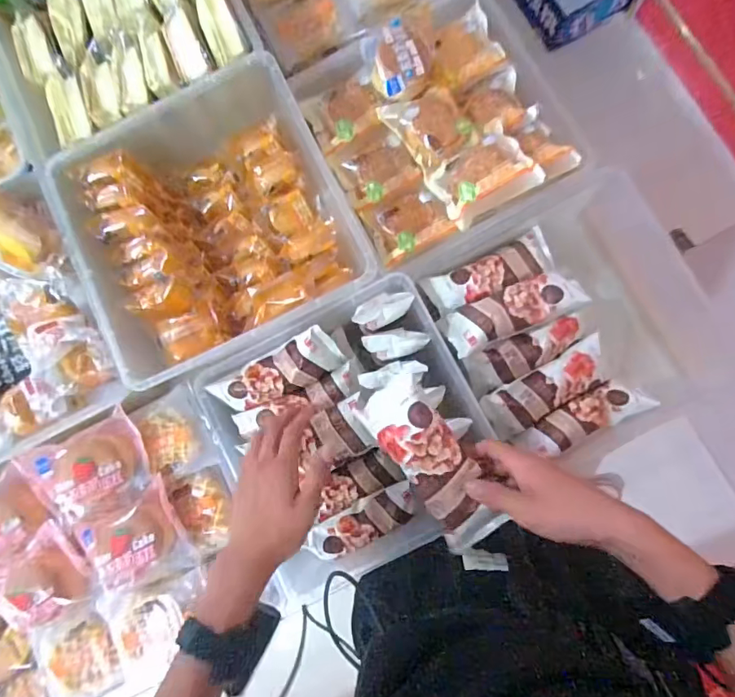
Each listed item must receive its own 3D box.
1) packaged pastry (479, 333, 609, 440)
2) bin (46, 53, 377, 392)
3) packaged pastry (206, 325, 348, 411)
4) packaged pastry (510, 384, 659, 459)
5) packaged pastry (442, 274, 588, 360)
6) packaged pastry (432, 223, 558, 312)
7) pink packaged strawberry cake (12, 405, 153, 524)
[{"bbox_3d":[0.213,0.049,0.560,0.150,0.036,0.057,-30,82,1],"label":"packaged pastry"},{"bbox_3d":[-0.171,-0.140,0.559,0.296,0.115,0.285,-25,82,2],"label":"bin"},{"bbox_3d":[-0.107,0.031,0.572,0.154,0.040,0.059,-29,104,11],"label":"packaged pastry"},{"bbox_3d":[0.251,0.082,0.553,0.149,0.031,0.045,-29,82,1],"label":"packaged pastry"},{"bbox_3d":[0.167,-0.044,0.548,0.153,0.037,0.054,-24,82,2],"label":"packaged pastry"},{"bbox_3d":[0.158,-0.095,0.582,0.153,0.036,0.054,-27,82,2],"label":"packaged pastry"},{"bbox_3d":[-0.311,0.143,0.536,0.120,0.044,0.105,-30,82,1],"label":"pink packaged strawberry cake"}]

